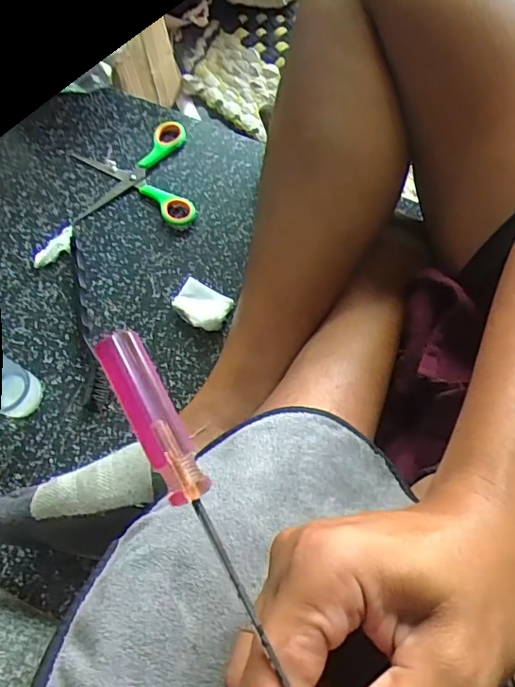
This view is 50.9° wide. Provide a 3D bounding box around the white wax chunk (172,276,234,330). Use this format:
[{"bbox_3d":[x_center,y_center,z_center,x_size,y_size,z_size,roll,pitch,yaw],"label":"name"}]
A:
[{"bbox_3d":[-0.055,-0.036,0.525,0.055,0.016,0.039,27,74,6],"label":"white wax chunk"}]

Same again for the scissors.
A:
[{"bbox_3d":[-0.130,-0.174,0.563,0.118,0.015,0.112,-5,73,-3],"label":"scissors"}]

